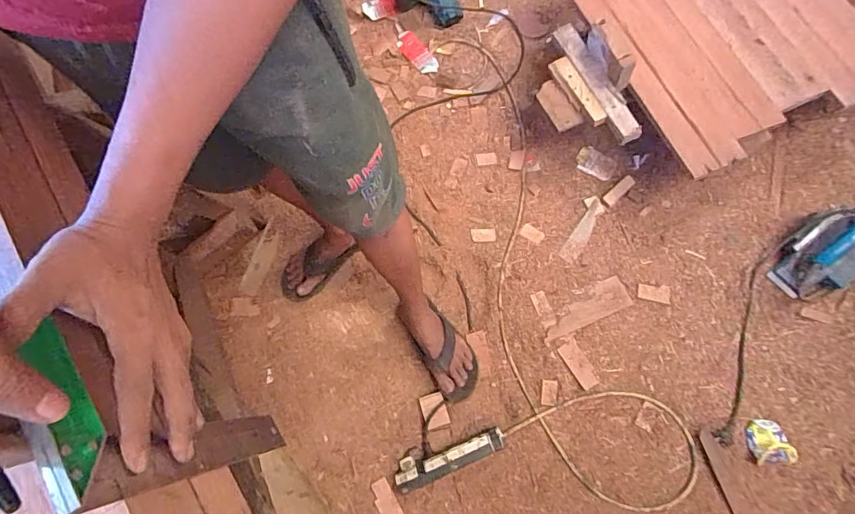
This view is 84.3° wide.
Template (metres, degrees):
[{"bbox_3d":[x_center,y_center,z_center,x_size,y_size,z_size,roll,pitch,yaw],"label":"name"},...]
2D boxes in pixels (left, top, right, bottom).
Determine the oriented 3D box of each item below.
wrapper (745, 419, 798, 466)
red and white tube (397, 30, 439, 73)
[{"bbox_3d":[0.726,0.394,1.010,0.086,0.034,0.089,1,69,-2],"label":"wrapper"},{"bbox_3d":[-0.032,-0.603,1.389,0.065,0.008,0.164,-34,74,-14],"label":"red and white tube"}]

